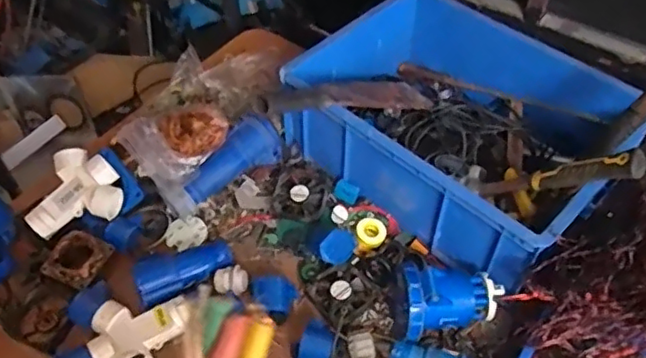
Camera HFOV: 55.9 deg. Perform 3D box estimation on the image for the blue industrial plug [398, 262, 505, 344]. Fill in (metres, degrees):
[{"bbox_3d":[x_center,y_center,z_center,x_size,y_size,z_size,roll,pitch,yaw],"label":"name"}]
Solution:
[{"bbox_3d":[0.173,0.163,0.834,0.141,0.082,0.089,-7,51,-7],"label":"blue industrial plug"}]

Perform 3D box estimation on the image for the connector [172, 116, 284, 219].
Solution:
[{"bbox_3d":[-0.159,-0.019,0.989,0.210,0.071,0.065,-42,61,-15],"label":"connector"}]

